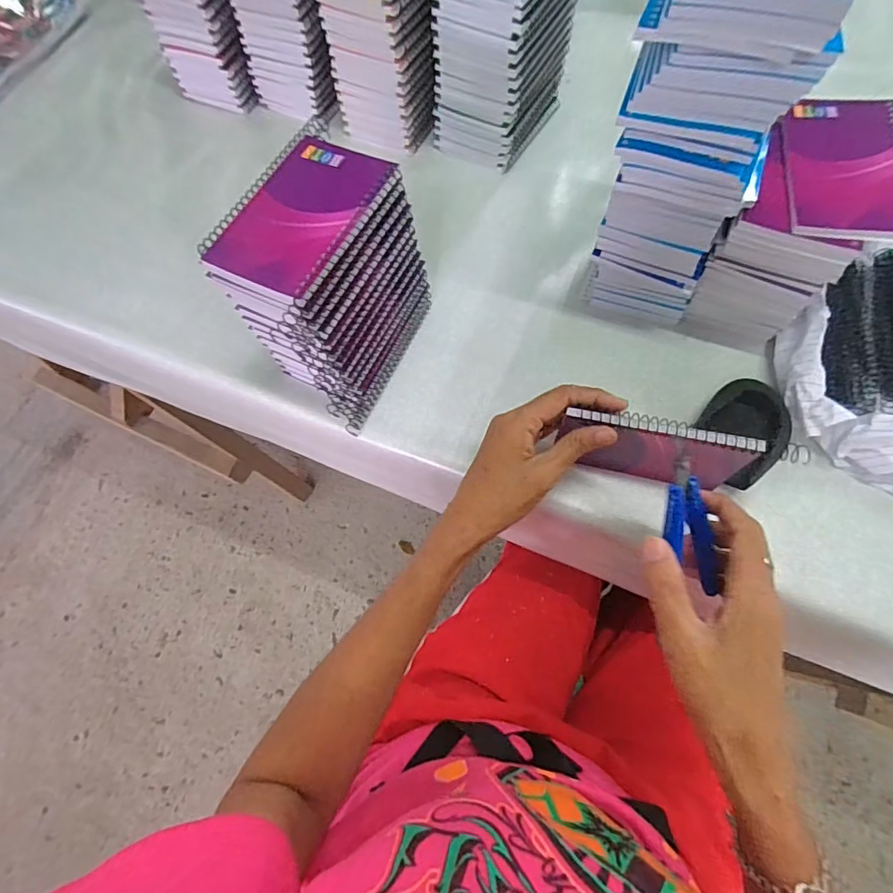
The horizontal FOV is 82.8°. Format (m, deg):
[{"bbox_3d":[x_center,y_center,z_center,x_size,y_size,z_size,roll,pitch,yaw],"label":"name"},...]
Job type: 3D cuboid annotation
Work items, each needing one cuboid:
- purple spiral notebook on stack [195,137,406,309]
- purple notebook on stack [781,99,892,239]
[{"bbox_3d":[-0.097,-0.157,0.349,0.081,0.015,0.130,27,71,13],"label":"purple spiral notebook on stack"},{"bbox_3d":[0.289,-0.202,0.365,0.078,0.013,0.127,7,68,5],"label":"purple notebook on stack"}]

